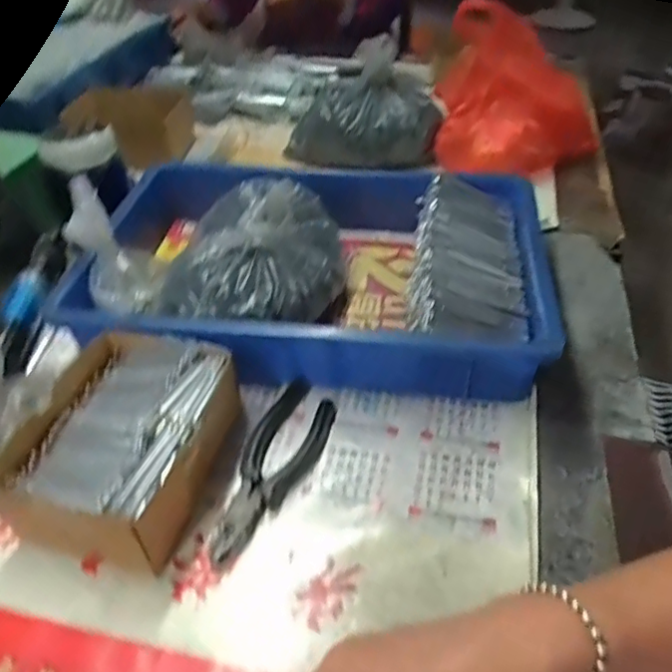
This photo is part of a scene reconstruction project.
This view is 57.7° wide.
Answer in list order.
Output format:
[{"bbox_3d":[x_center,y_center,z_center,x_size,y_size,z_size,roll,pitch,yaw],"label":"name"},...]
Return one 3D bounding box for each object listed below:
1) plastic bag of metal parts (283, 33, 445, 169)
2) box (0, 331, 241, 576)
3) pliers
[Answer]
[{"bbox_3d":[0.036,-0.306,0.807,0.203,0.148,0.112,-10,41,-6],"label":"plastic bag of metal parts"},{"bbox_3d":[-0.158,0.085,0.465,0.131,0.077,0.165,9,43,12],"label":"box"},{"bbox_3d":[-0.049,0.101,0.486,0.056,0.017,0.180,13,44,16],"label":"pliers"}]

